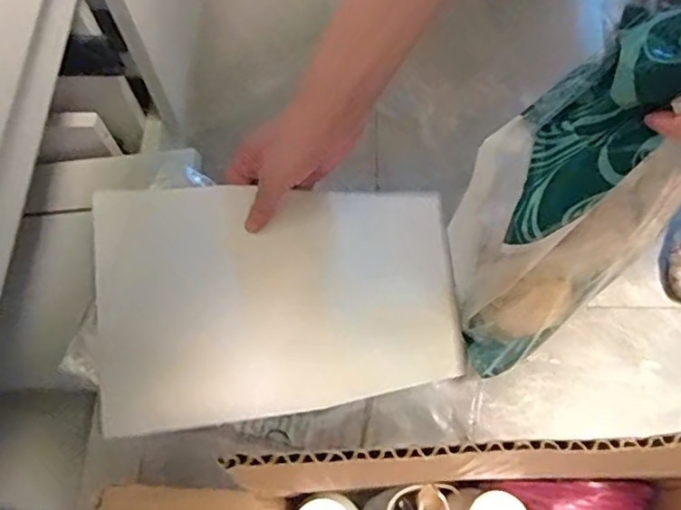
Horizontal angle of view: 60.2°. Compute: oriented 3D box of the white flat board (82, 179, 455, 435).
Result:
[{"bbox_3d":[-0.044,0.032,0.449,0.266,0.019,0.173,-3,84,-12],"label":"white flat board"}]

